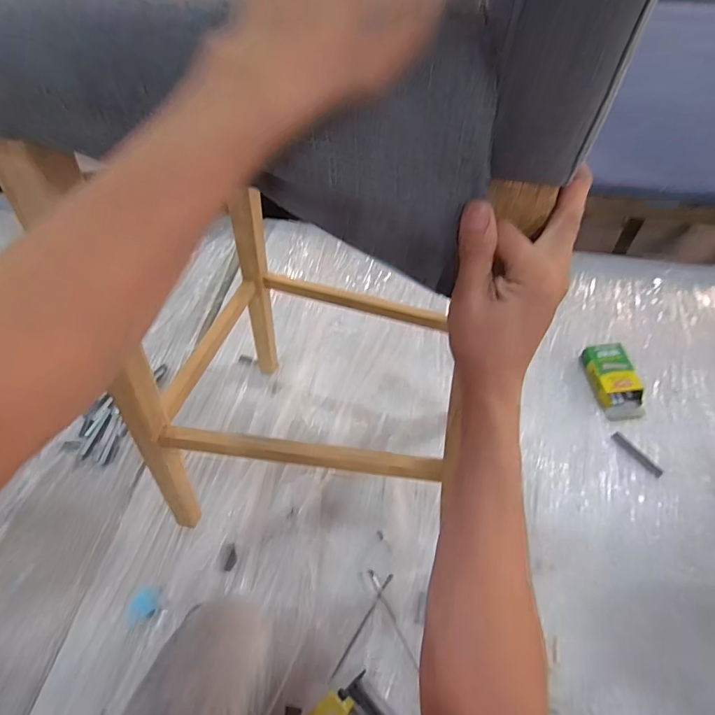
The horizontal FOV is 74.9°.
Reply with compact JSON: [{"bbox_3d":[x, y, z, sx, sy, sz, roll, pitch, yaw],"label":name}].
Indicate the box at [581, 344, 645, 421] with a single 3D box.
[{"bbox_3d":[0.519,0.043,0.939,0.087,0.036,0.159,-7,57,-1],"label":"box"}]

